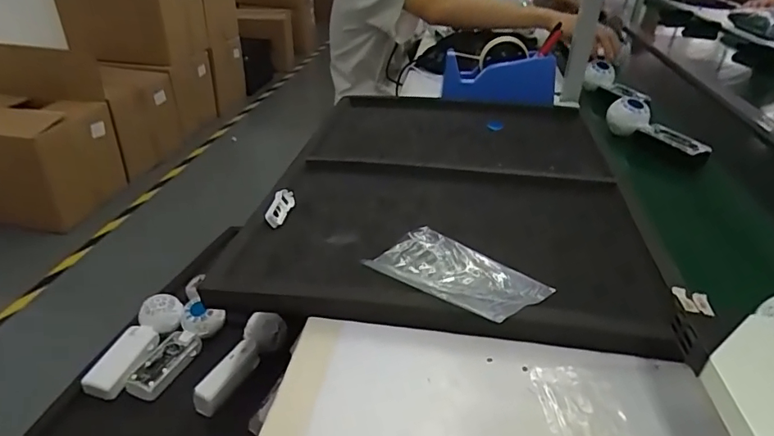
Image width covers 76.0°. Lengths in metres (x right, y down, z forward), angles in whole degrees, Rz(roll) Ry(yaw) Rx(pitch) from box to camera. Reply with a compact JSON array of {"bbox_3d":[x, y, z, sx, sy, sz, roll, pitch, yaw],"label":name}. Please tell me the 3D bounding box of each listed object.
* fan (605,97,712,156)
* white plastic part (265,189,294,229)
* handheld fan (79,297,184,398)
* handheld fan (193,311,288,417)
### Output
[{"bbox_3d":[0.437,-0.149,0.791,0.052,0.049,0.158,-22,39,-33],"label":"fan"},{"bbox_3d":[-0.122,-0.012,0.563,0.015,0.020,0.057,6,32,7],"label":"white plastic part"},{"bbox_3d":[-0.356,0.176,0.706,0.062,0.036,0.169,10,33,13],"label":"handheld fan"},{"bbox_3d":[-0.208,0.195,0.689,0.049,0.056,0.171,18,35,24],"label":"handheld fan"}]

